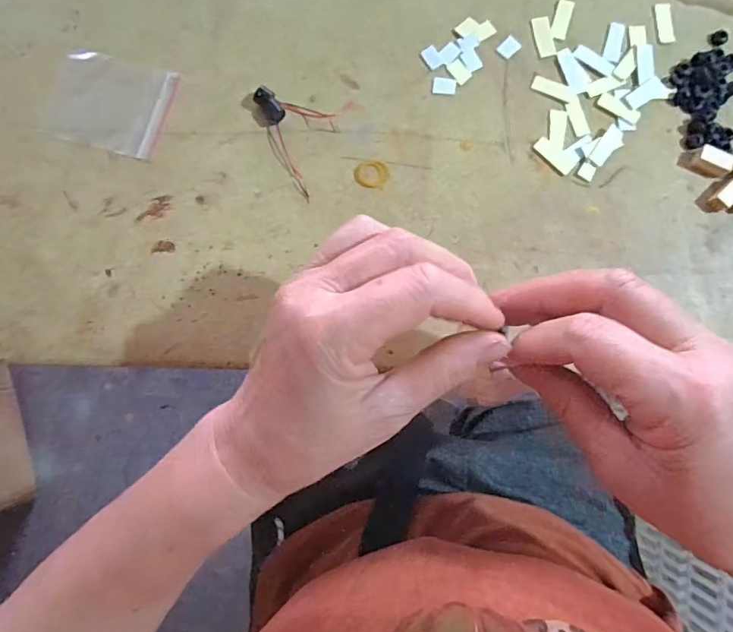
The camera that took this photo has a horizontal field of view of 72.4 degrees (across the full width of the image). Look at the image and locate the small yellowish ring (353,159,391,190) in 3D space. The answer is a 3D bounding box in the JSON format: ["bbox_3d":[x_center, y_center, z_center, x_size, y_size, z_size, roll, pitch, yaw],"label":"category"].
[{"bbox_3d":[0.004,-0.090,0.318,0.023,0.004,0.018,-7,83,-1],"label":"small yellowish ring"}]

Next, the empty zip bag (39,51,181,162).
[{"bbox_3d":[-0.168,-0.139,0.326,0.078,0.005,0.062,16,83,2],"label":"empty zip bag"}]

